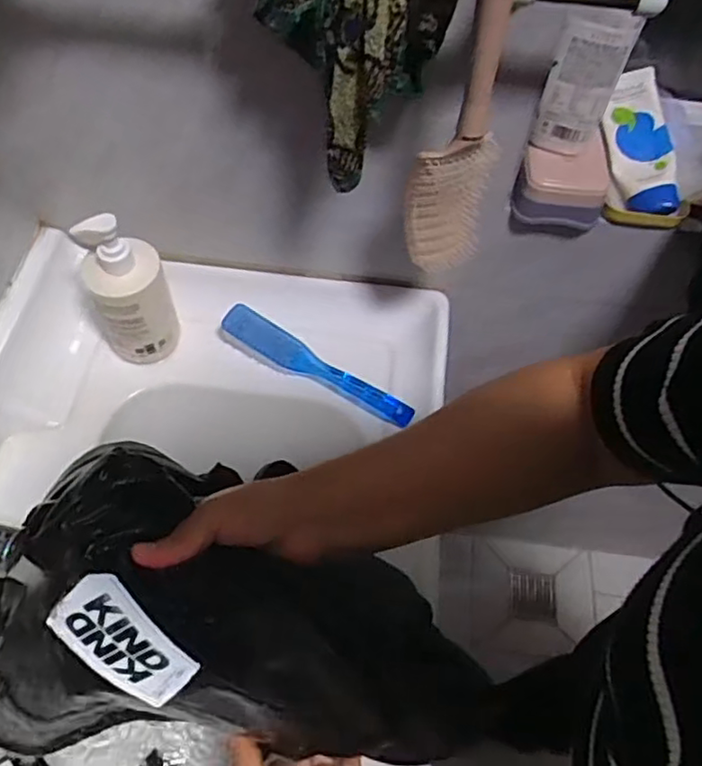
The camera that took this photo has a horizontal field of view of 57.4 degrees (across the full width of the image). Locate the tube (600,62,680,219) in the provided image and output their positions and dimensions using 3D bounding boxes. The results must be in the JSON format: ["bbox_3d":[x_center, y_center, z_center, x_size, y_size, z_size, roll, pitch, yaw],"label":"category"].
[{"bbox_3d":[0.289,-0.238,0.637,0.061,0.030,0.147,-2,78,-4],"label":"tube"}]

